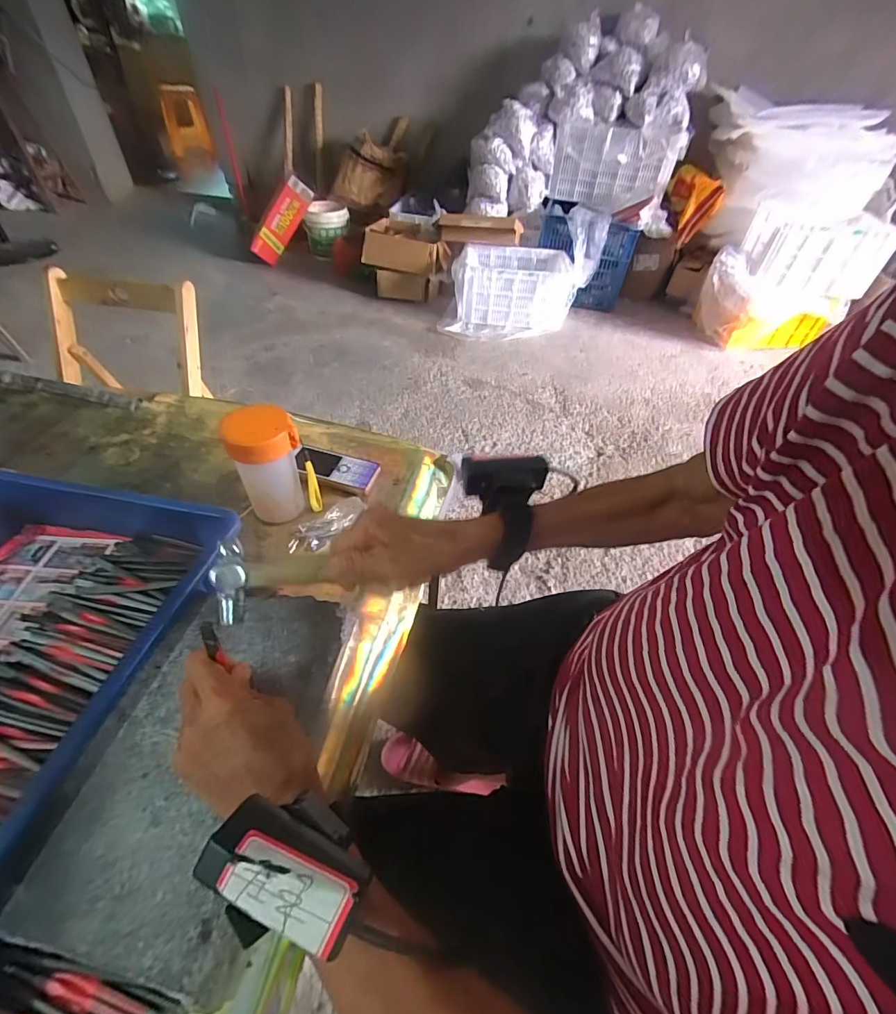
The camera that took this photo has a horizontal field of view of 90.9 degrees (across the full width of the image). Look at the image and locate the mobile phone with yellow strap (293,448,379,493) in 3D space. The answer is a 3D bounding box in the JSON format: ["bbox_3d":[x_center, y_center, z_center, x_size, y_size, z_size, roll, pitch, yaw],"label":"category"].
[{"bbox_3d":[-0.152,-0.052,0.595,0.112,0.019,0.049,13,46,6],"label":"mobile phone with yellow strap"}]

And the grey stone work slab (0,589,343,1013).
[{"bbox_3d":[-0.171,0.174,0.331,0.143,0.024,0.242,11,46,4],"label":"grey stone work slab"}]

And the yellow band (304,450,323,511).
[{"bbox_3d":[-0.160,-0.029,0.520,0.015,0.087,0.010,-8,47,-13],"label":"yellow band"}]

